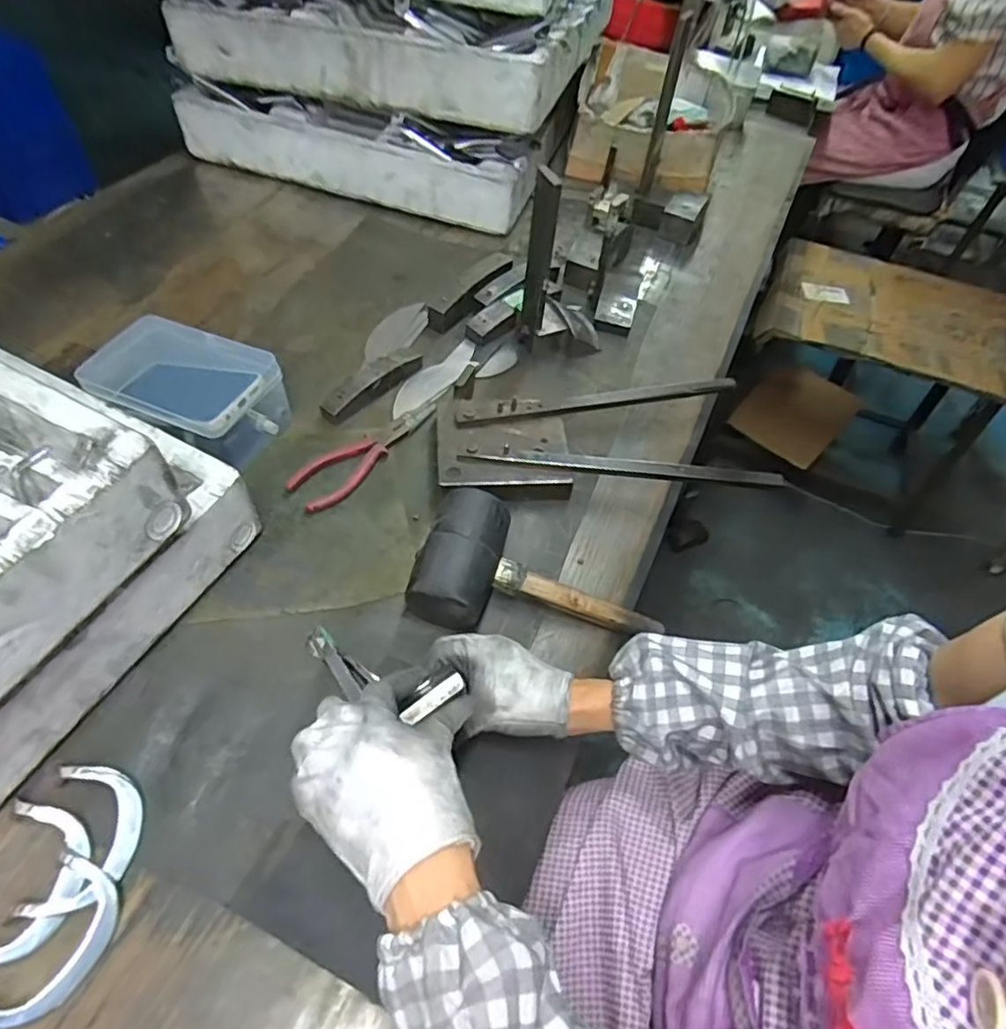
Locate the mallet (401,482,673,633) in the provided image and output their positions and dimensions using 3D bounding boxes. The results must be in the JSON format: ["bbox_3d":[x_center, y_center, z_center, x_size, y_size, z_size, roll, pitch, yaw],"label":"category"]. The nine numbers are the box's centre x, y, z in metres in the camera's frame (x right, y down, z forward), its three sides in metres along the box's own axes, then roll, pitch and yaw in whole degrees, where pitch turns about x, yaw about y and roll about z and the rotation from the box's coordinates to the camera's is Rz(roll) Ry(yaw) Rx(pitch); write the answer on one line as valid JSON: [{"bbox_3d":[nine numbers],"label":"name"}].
[{"bbox_3d":[0.037,0.059,0.547,0.223,0.075,0.116,12,54,4],"label":"mallet"}]

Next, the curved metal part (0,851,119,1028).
[{"bbox_3d":[-0.289,0.275,0.391,0.056,0.016,0.090,22,55,11],"label":"curved metal part"}]

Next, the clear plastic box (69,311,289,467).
[{"bbox_3d":[-0.331,-0.125,0.641,0.185,0.078,0.116,21,55,10],"label":"clear plastic box"}]

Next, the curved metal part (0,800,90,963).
[{"bbox_3d":[-0.316,0.248,0.411,0.067,0.018,0.092,9,53,1],"label":"curved metal part"}]

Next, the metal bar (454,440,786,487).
[{"bbox_3d":[0.124,-0.052,0.637,0.332,0.011,0.016,6,53,-1],"label":"metal bar"}]

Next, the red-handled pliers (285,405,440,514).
[{"bbox_3d":[-0.140,-0.067,0.655,0.048,0.011,0.183,39,60,21],"label":"red-handled pliers"}]

